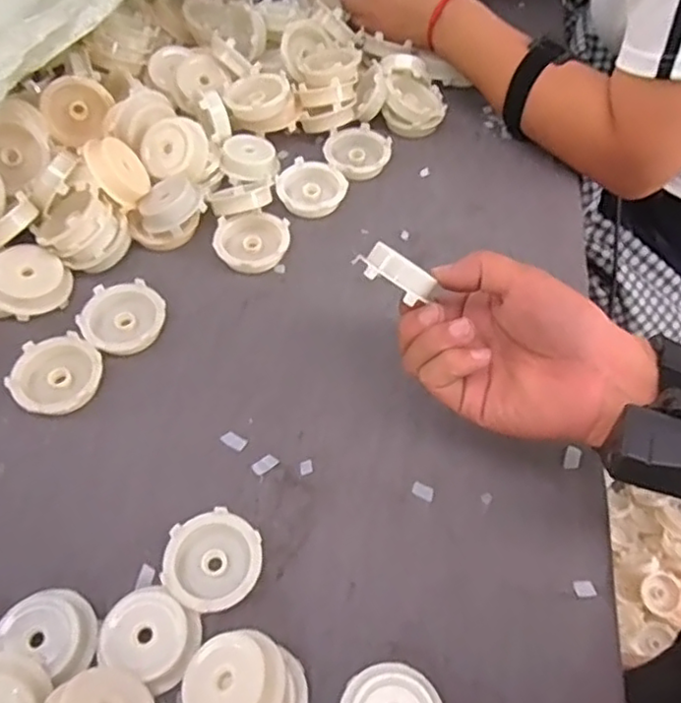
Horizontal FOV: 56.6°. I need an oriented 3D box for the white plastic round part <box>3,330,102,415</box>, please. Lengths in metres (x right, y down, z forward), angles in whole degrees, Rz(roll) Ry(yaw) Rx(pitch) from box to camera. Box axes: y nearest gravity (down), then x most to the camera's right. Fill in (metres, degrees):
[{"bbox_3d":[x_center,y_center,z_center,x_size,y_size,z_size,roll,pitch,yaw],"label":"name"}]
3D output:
[{"bbox_3d":[-0.190,0.018,0.429,0.060,0.020,0.056,1,57,-1],"label":"white plastic round part"}]

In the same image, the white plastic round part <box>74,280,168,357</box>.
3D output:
[{"bbox_3d":[-0.155,-0.022,0.453,0.057,0.017,0.055,1,57,-1],"label":"white plastic round part"}]

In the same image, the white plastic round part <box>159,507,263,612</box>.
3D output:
[{"bbox_3d":[-0.073,0.120,0.363,0.053,0.018,0.052,1,57,-1],"label":"white plastic round part"}]

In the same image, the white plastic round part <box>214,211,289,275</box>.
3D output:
[{"bbox_3d":[-0.069,-0.085,0.498,0.055,0.016,0.058,1,57,-1],"label":"white plastic round part"}]

